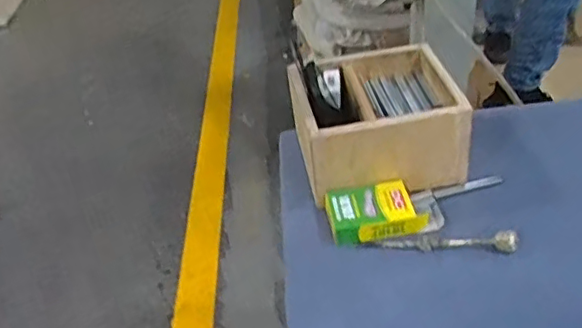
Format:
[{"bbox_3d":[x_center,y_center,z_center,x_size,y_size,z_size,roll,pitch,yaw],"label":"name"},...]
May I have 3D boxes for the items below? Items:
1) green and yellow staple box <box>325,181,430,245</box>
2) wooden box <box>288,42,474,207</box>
[{"bbox_3d":[0.115,0.064,0.825,0.125,0.034,0.074,-9,41,-3],"label":"green and yellow staple box"},{"bbox_3d":[0.122,-0.063,0.893,0.214,0.132,0.199,-10,41,-4],"label":"wooden box"}]

